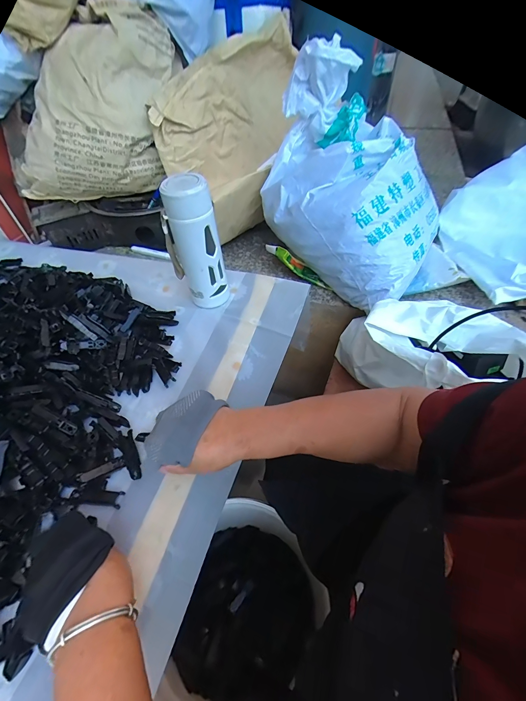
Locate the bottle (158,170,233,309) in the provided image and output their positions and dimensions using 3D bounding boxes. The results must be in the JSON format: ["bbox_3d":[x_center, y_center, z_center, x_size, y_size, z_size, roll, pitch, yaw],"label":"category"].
[{"bbox_3d":[-0.107,-0.168,0.512,0.071,0.209,0.066,24,54,22],"label":"bottle"}]

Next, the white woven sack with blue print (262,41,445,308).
[{"bbox_3d":[0.194,-0.351,0.643,0.251,0.337,0.380,-34,55,-25],"label":"white woven sack with blue print"}]

